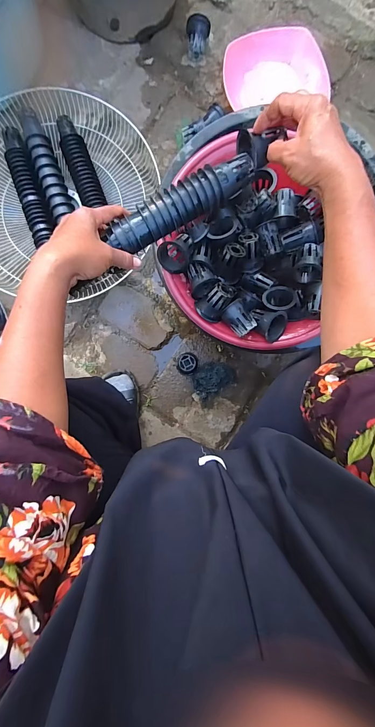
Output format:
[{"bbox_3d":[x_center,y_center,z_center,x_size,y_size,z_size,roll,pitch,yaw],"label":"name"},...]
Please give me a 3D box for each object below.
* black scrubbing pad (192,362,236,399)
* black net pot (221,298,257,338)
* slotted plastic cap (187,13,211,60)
[{"bbox_3d":[0.057,0.032,0.686,0.100,0.037,0.070,-30,91,-2],"label":"black scrubbing pad"},{"bbox_3d":[0.085,-0.075,0.487,0.047,0.036,0.052,-36,90,-1],"label":"black net pot"},{"bbox_3d":[0.023,-0.737,0.680,0.053,0.043,0.071,4,90,-2],"label":"slotted plastic cap"}]

